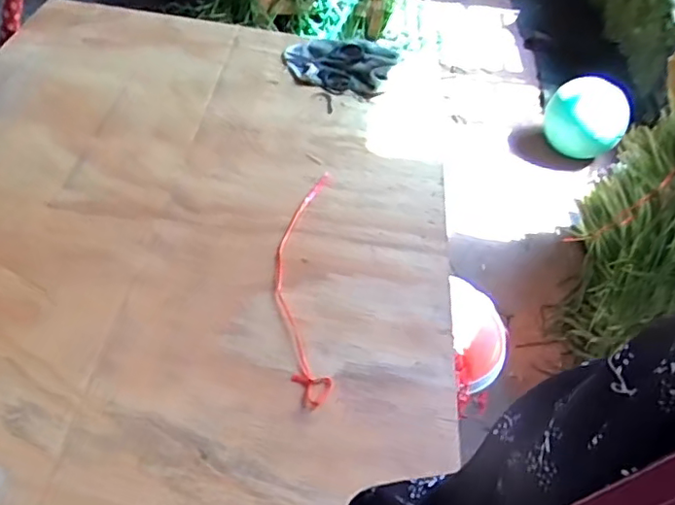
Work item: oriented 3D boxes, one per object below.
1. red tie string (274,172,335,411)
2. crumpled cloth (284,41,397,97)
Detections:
[{"bbox_3d":[-0.034,0.015,0.593,0.054,0.009,0.306,2,48,-4],"label":"red tie string"},{"bbox_3d":[-0.004,-0.270,0.836,0.164,0.044,0.088,20,47,11],"label":"crumpled cloth"}]

